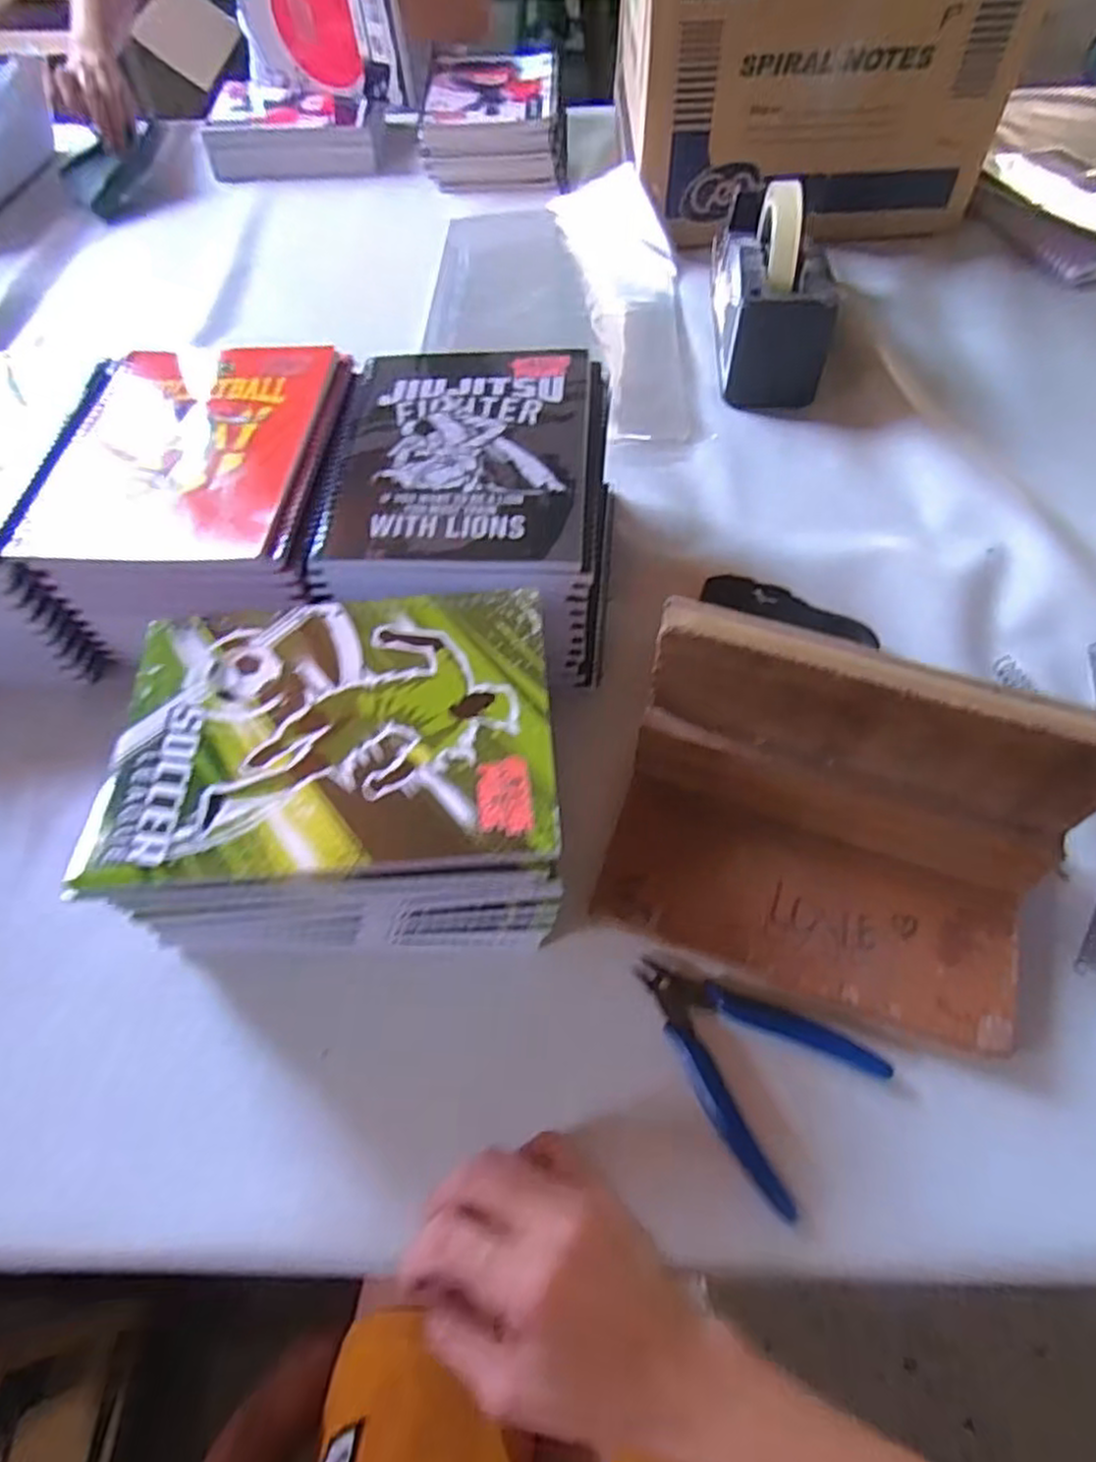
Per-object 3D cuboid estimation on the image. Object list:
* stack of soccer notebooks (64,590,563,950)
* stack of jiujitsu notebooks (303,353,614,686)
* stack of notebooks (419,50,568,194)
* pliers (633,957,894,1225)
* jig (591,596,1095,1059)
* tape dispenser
[{"bbox_3d":[-0.097,0.024,0.382,0.200,0.116,0.152,-3,59,0],"label":"stack of soccer notebooks"},{"bbox_3d":[-0.045,-0.141,0.490,0.173,0.113,0.209,4,59,4],"label":"stack of jiujitsu notebooks"},{"bbox_3d":[-0.063,-0.733,0.880,0.168,0.071,0.233,-2,59,1],"label":"stack of notebooks"},{"bbox_3d":[0.094,0.155,0.363,0.084,0.014,0.117,-40,66,-20],"label":"pliers"},{"bbox_3d":[0.134,0.051,0.353,0.215,0.127,0.130,19,61,12],"label":"jig"},{"bbox_3d":[0.190,-0.390,0.628,0.078,0.123,0.186,1,59,2],"label":"tape dispenser"}]

